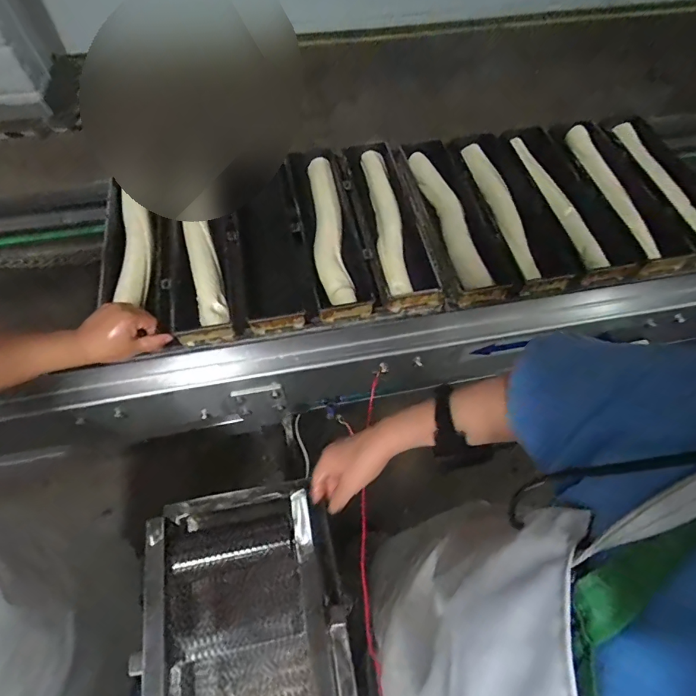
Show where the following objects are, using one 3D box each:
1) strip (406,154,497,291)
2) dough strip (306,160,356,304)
[{"bbox_3d":[0.193,-0.245,0.828,0.058,0.035,0.346,-12,60,-6],"label":"strip"},{"bbox_3d":[-0.038,-0.224,0.799,0.056,0.023,0.353,-7,60,-3],"label":"dough strip"}]

